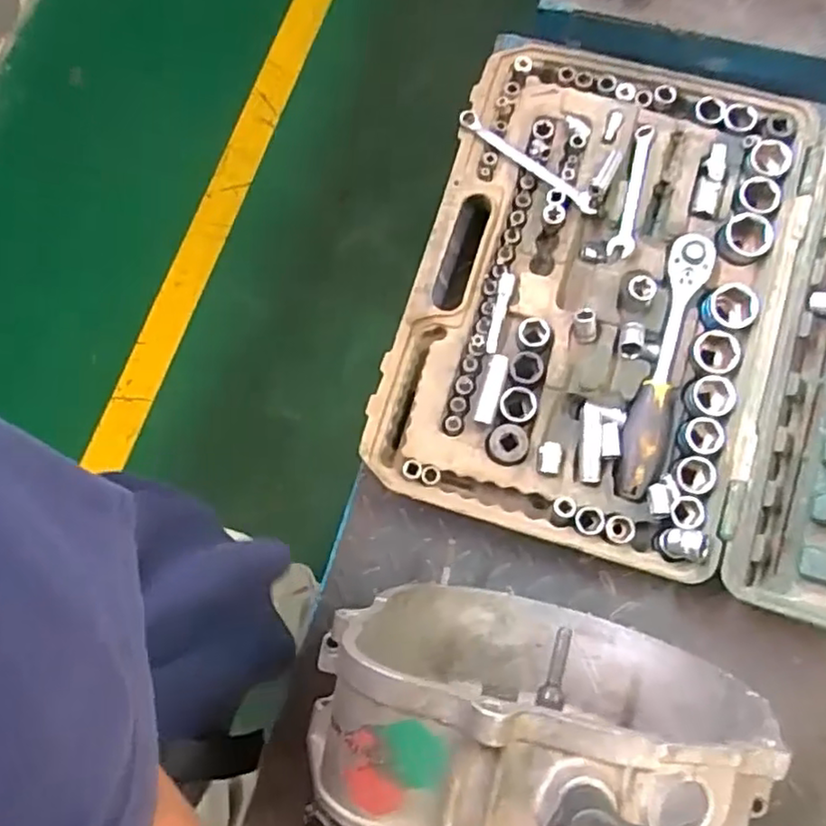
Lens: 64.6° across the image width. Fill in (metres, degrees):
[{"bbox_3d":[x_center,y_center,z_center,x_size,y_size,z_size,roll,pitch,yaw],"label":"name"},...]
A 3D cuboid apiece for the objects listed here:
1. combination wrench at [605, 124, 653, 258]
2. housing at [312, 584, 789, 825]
[{"bbox_3d":[0.213,-0.215,0.628,0.022,0.005,0.138,16,80,4],"label":"combination wrench"},{"bbox_3d":[0.041,0.274,0.429,0.250,0.277,0.321,29,81,10],"label":"housing"}]

